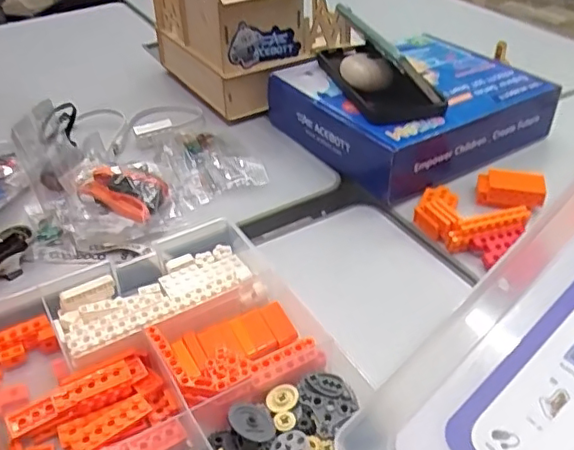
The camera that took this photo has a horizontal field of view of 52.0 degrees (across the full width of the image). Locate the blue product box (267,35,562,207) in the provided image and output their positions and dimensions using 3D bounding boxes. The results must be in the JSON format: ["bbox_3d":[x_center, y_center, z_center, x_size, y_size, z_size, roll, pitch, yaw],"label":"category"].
[{"bbox_3d":[0.127,-0.120,0.614,0.232,0.071,0.196,-22,42,-23],"label":"blue product box"}]

